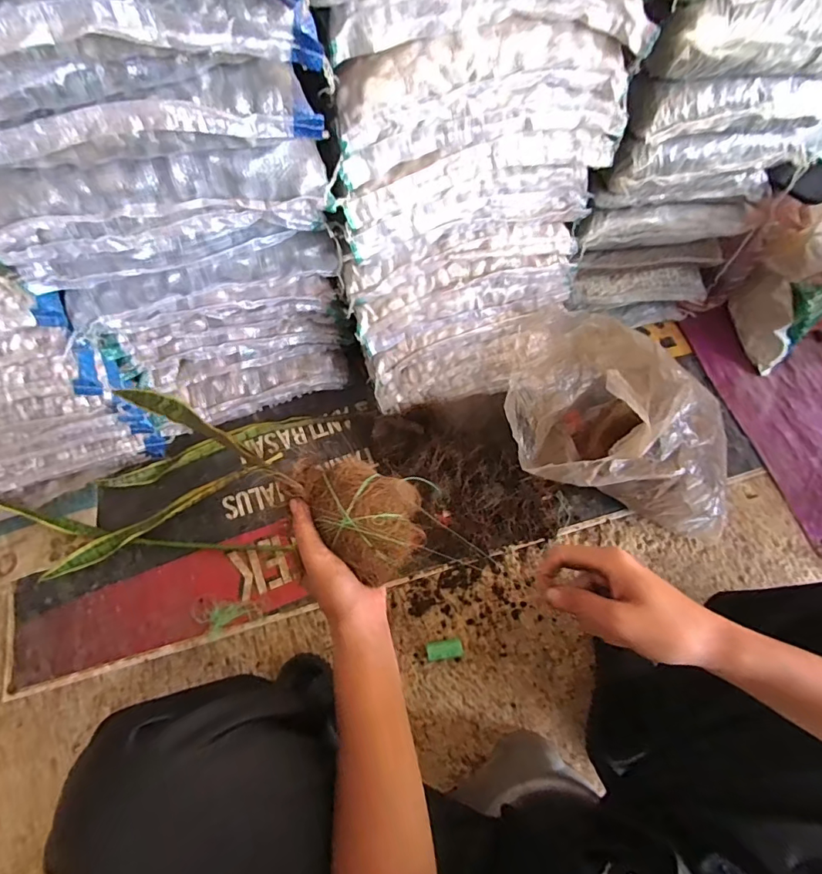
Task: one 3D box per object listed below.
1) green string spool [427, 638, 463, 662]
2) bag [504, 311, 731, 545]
[{"bbox_3d":[0.049,0.307,0.689,0.049,0.018,0.025,-8,64,-3],"label":"green string spool"},{"bbox_3d":[0.331,-0.012,0.729,0.374,0.240,0.212,11,65,6],"label":"bag"}]

